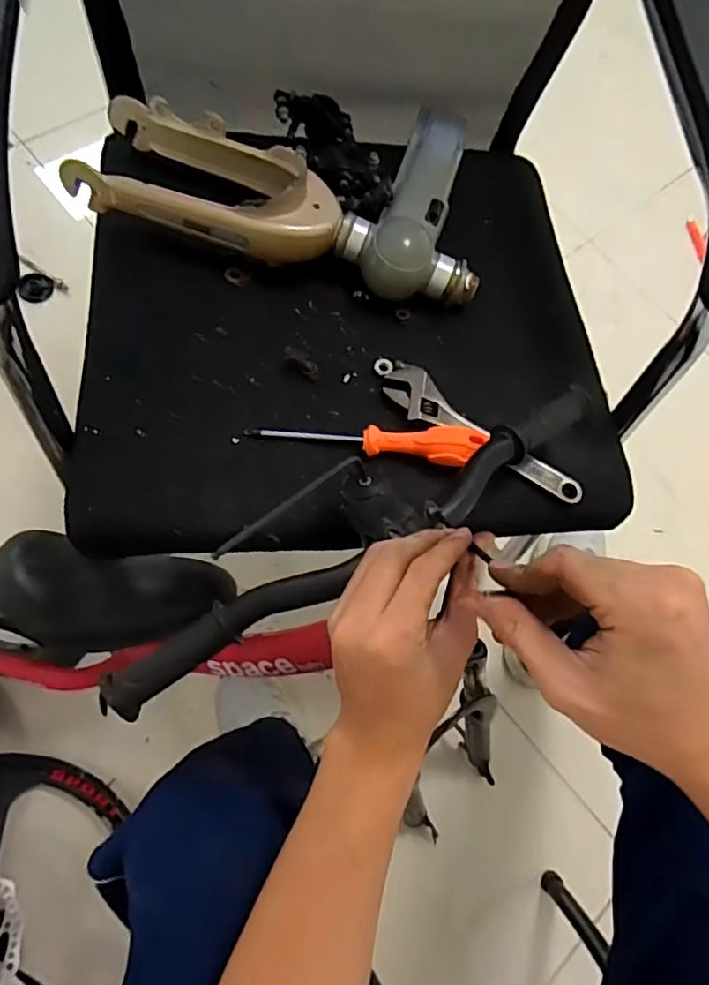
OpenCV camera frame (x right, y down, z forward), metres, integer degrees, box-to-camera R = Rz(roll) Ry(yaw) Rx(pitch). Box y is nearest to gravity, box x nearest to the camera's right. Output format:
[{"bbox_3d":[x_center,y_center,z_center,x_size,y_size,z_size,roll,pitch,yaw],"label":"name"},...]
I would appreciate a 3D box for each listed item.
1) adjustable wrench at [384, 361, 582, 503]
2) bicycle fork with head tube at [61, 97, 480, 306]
[{"bbox_3d":[0.107,-0.047,0.516,0.193,0.015,0.044,38,69,6],"label":"adjustable wrench"},{"bbox_3d":[-0.055,-0.319,0.570,0.362,0.063,0.241,11,69,-5],"label":"bicycle fork with head tube"}]

